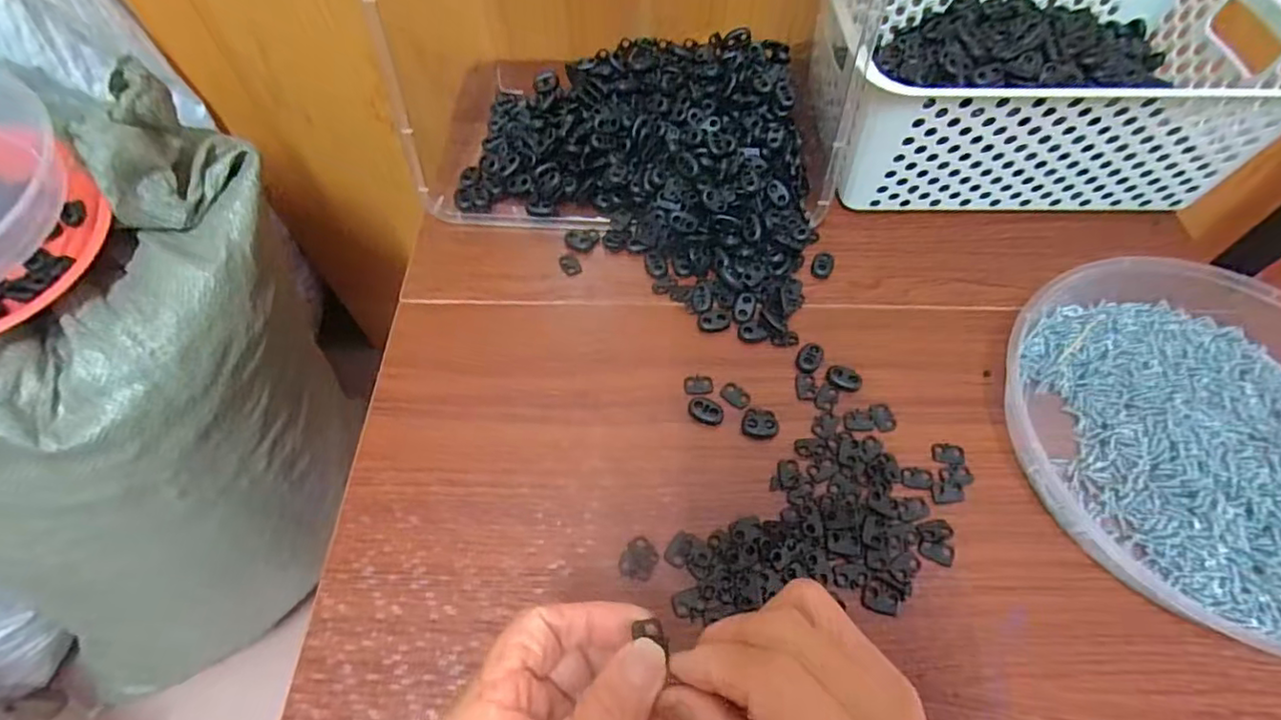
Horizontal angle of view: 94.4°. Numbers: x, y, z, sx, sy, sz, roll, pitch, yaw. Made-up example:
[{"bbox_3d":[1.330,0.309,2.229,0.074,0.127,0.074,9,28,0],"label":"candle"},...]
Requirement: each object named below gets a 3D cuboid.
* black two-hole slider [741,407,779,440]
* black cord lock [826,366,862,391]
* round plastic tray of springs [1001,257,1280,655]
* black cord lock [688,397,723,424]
[{"bbox_3d":[0.073,0.038,0.360,0.021,0.004,0.019,7,60,3],"label":"black two-hole slider"},{"bbox_3d":[0.130,0.011,0.376,0.022,0.004,0.015,14,60,7],"label":"black cord lock"},{"bbox_3d":[0.339,0.035,0.335,0.212,0.032,0.227,-28,66,-12],"label":"round plastic tray of springs"},{"bbox_3d":[0.040,0.031,0.365,0.022,0.006,0.014,29,63,15],"label":"black cord lock"}]

